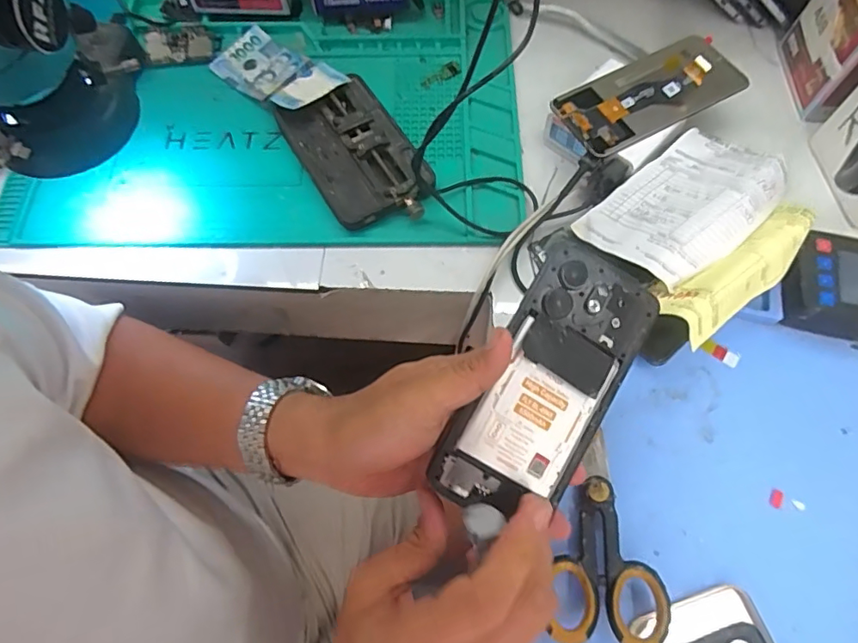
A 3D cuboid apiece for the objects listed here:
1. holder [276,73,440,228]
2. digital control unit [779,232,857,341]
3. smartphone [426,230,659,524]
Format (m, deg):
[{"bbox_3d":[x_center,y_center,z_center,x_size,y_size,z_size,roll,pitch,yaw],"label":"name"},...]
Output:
[{"bbox_3d":[-0.060,-0.143,0.457,0.089,0.023,0.149,-29,69,-10],"label":"holder"},{"bbox_3d":[0.301,-0.028,0.396,0.076,0.032,0.069,10,68,6],"label":"digital control unit"},{"bbox_3d":[0.072,0.037,0.309,0.077,0.004,0.162,31,81,-6],"label":"smartphone"}]

